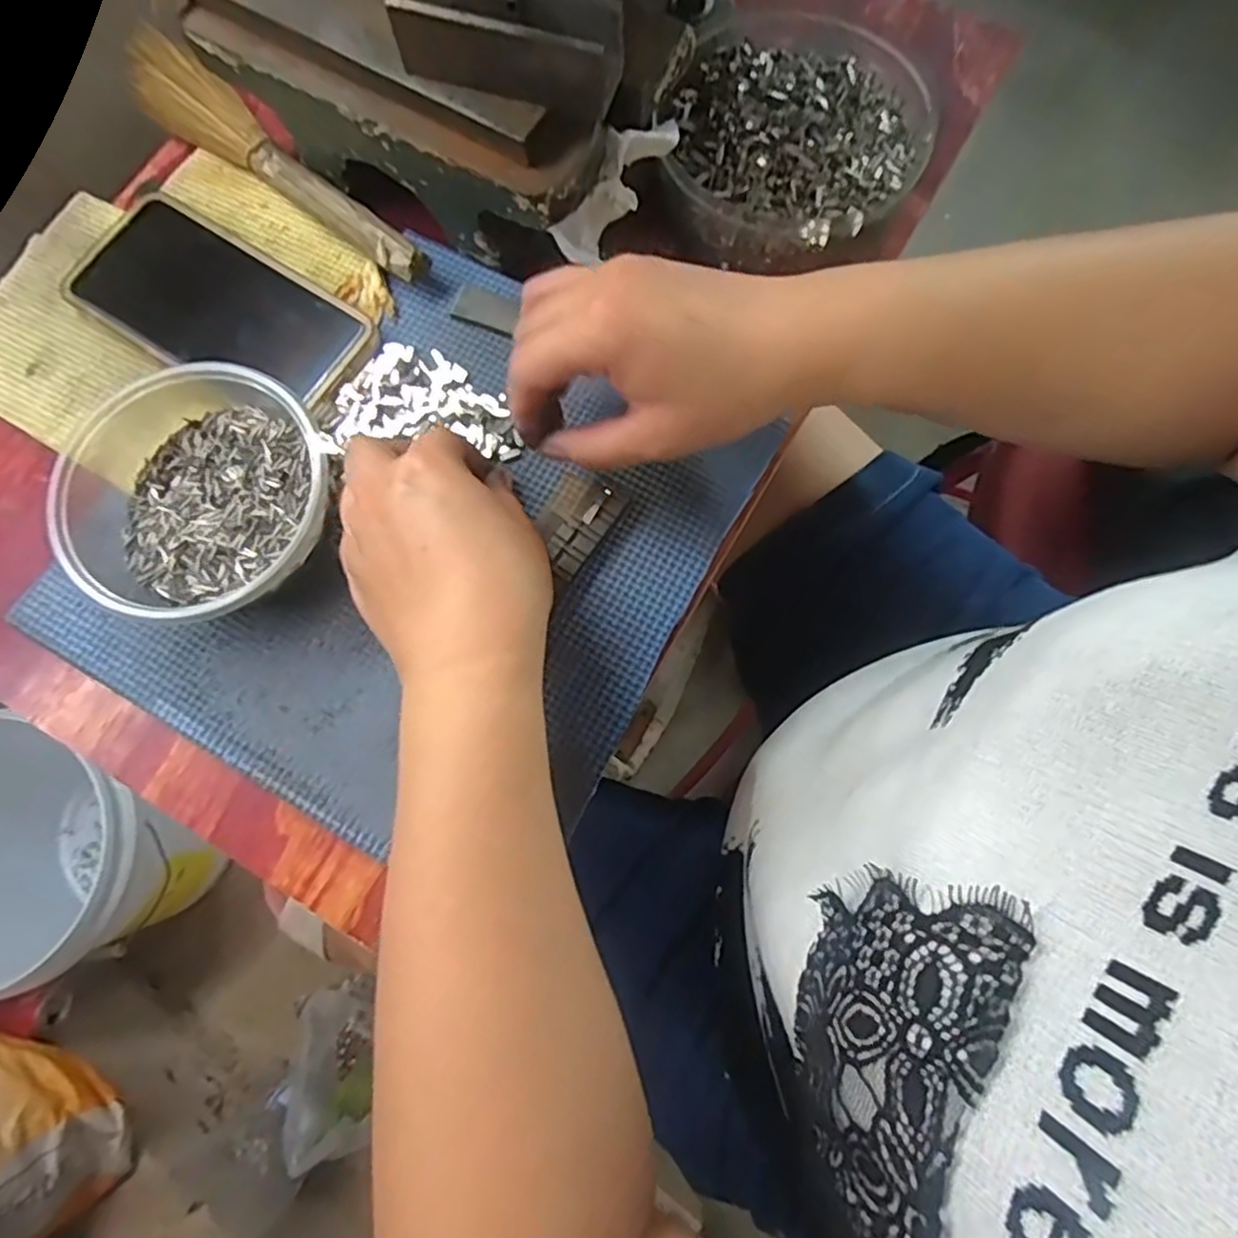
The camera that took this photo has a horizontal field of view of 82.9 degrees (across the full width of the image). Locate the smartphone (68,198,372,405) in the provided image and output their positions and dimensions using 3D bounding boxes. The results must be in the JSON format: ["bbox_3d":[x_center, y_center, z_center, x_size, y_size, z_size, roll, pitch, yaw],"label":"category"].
[{"bbox_3d":[-0.203,-0.158,0.357,0.149,0.010,0.073,31,79,8],"label":"smartphone"}]

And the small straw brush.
[{"bbox_3d":[-0.190,-0.247,0.373,0.236,0.023,0.035,41,80,10],"label":"small straw brush"}]

